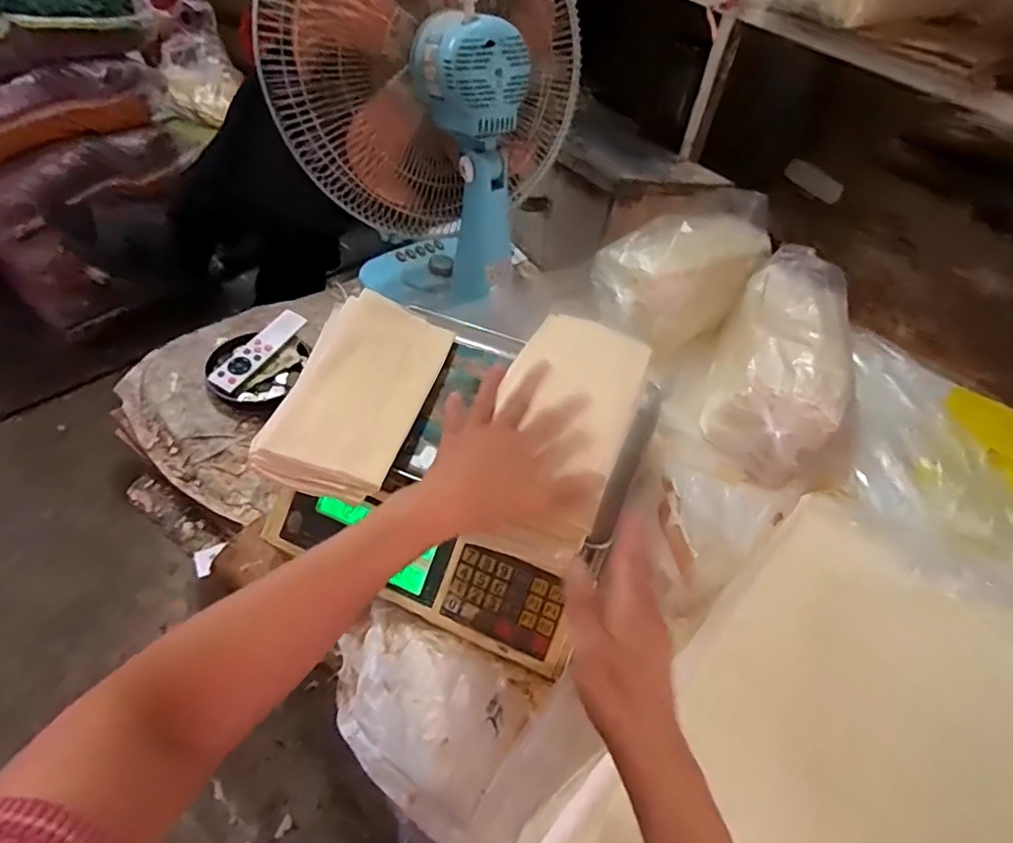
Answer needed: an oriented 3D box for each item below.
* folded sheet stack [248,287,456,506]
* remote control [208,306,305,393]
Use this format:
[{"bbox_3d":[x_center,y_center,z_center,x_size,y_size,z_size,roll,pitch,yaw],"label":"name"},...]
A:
[{"bbox_3d":[-0.152,-0.038,0.603,0.133,0.038,0.263,12,49,4],"label":"folded sheet stack"},{"bbox_3d":[-0.335,-0.098,0.786,0.042,0.011,0.144,35,63,3],"label":"remote control"}]

